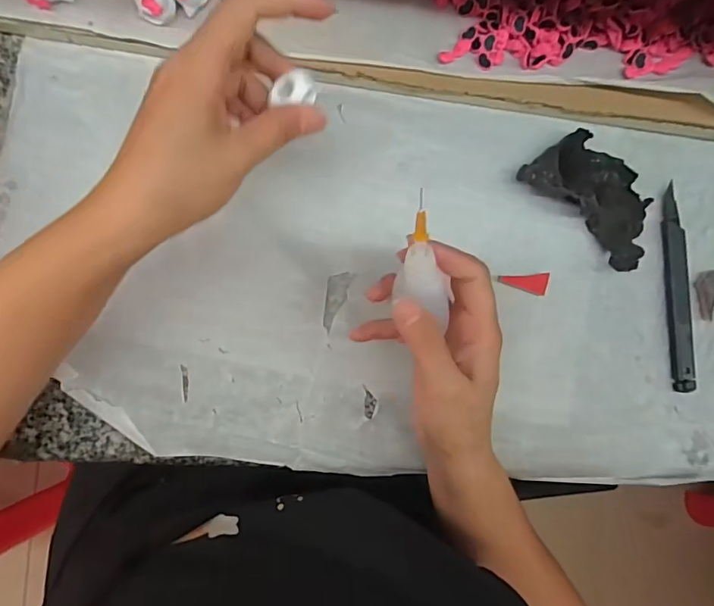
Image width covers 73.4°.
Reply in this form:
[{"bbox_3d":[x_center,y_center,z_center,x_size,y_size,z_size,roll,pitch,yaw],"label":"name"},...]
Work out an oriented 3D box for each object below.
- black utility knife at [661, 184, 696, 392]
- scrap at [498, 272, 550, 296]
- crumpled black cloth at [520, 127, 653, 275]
[{"bbox_3d":[0.231,-0.011,0.345,0.018,0.007,0.145,-3,87,-8],"label":"black utility knife"},{"bbox_3d":[0.117,-0.012,0.333,0.034,0.006,0.015,-4,87,-8],"label":"scrap"},{"bbox_3d":[0.168,-0.077,0.335,0.098,0.023,0.060,42,82,-4],"label":"crumpled black cloth"}]

